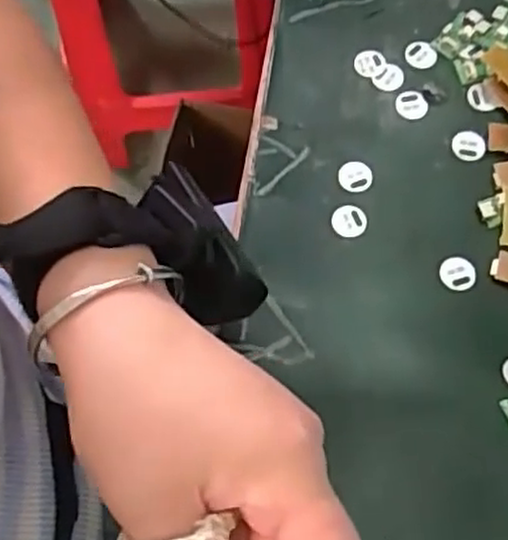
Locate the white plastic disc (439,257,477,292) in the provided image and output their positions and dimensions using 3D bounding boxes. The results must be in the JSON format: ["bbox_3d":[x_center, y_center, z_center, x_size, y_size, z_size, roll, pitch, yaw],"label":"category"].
[{"bbox_3d":[0.098,0.002,0.350,0.018,0.004,0.016,-5,80,-4],"label":"white plastic disc"}]

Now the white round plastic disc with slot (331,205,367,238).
[{"bbox_3d":[0.047,-0.025,0.358,0.016,0.004,0.017,-1,69,2],"label":"white round plastic disc with slot"}]

